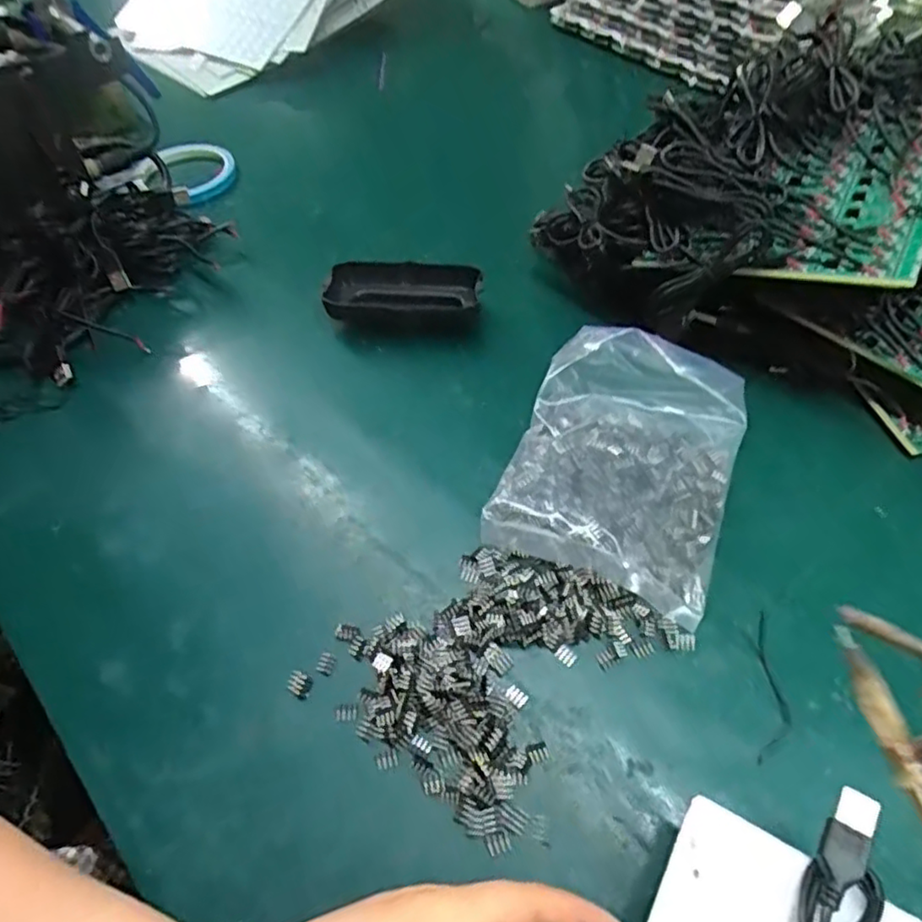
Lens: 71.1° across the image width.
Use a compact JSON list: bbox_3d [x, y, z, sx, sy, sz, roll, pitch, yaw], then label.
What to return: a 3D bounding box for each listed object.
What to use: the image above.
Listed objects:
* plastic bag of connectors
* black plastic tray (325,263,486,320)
[{"bbox_3d":[0.097,-0.008,0.375,0.121,0.035,0.174,17,56,17],"label":"plastic bag of connectors"},{"bbox_3d":[-0.042,-0.124,0.478,0.108,0.031,0.044,-4,53,1],"label":"black plastic tray"}]

